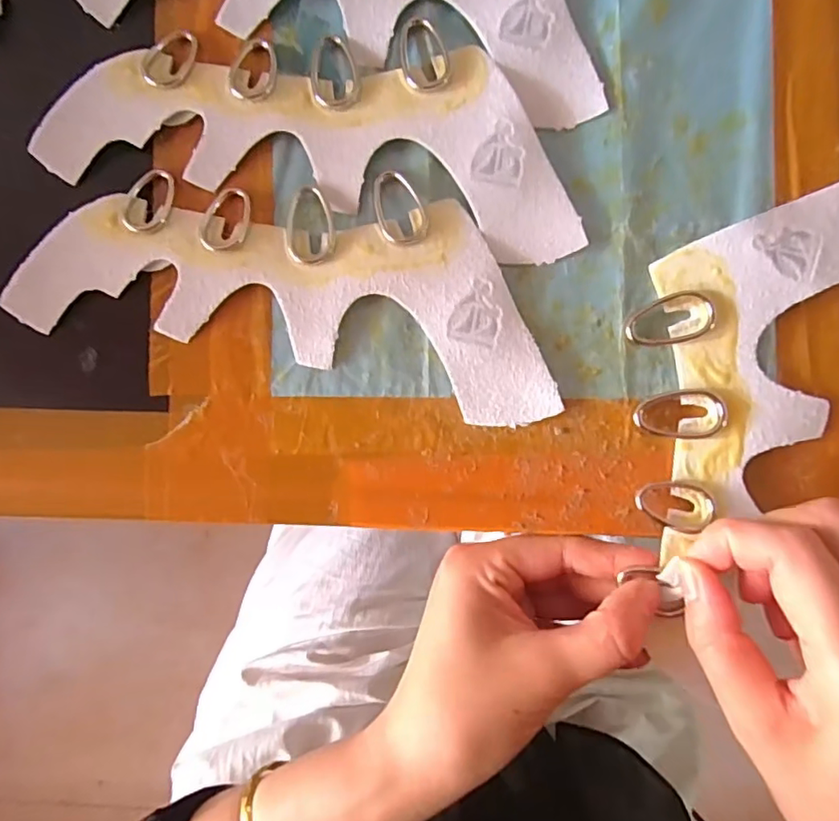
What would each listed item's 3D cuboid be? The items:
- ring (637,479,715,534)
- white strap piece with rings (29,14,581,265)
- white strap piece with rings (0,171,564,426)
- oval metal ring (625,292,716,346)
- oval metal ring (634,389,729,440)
[{"bbox_3d":[0.099,0.036,0.216,0.029,0.006,0.019,18,89,2],"label":"ring"},{"bbox_3d":[-0.043,-0.113,0.227,0.213,0.007,0.082,5,89,2],"label":"white strap piece with rings"},{"bbox_3d":[-0.050,-0.053,0.226,0.215,0.007,0.082,10,89,2],"label":"white strap piece with rings"},{"bbox_3d":[0.099,-0.036,0.221,0.034,0.005,0.019,-10,88,2],"label":"oval metal ring"},{"bbox_3d":[0.103,0.001,0.219,0.035,0.004,0.019,-1,89,2],"label":"oval metal ring"}]

